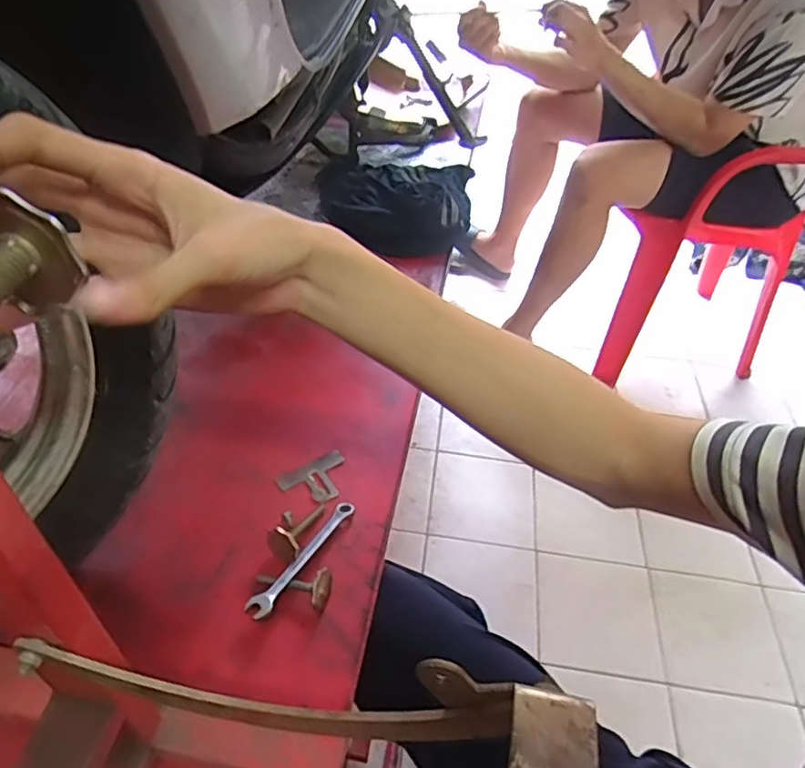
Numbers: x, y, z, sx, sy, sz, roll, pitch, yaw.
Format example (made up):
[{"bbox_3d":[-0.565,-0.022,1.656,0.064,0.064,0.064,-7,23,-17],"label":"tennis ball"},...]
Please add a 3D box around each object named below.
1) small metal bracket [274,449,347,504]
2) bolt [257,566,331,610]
[{"bbox_3d":[-0.081,0.094,0.599,0.070,0.005,0.049,-28,53,-29],"label":"small metal bracket"},{"bbox_3d":[-0.091,0.167,0.510,0.064,0.025,0.024,3,42,22],"label":"bolt"}]

